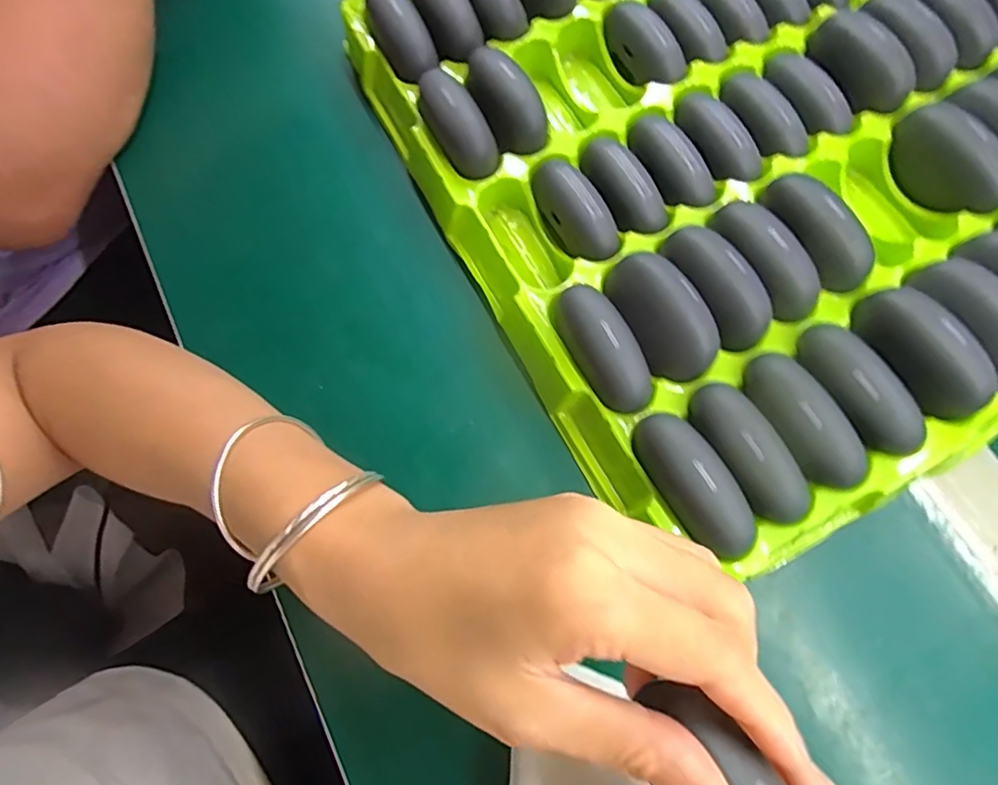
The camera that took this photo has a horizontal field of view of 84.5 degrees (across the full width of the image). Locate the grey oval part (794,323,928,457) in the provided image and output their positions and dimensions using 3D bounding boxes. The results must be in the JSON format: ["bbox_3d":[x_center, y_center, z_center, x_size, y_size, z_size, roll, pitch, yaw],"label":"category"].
[{"bbox_3d":[0.162,-0.003,0.244,0.029,0.023,0.067,-28,74,-6],"label":"grey oval part"}]

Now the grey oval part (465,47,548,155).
[{"bbox_3d":[0.003,-0.160,0.296,0.029,0.024,0.060,-28,74,-7],"label":"grey oval part"}]

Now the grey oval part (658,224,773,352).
[{"bbox_3d":[0.105,-0.053,0.261,0.025,0.021,0.064,-25,73,-6],"label":"grey oval part"}]

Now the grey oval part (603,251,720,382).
[{"bbox_3d":[0.078,-0.038,0.260,0.031,0.020,0.064,-24,73,-5],"label":"grey oval part"}]

